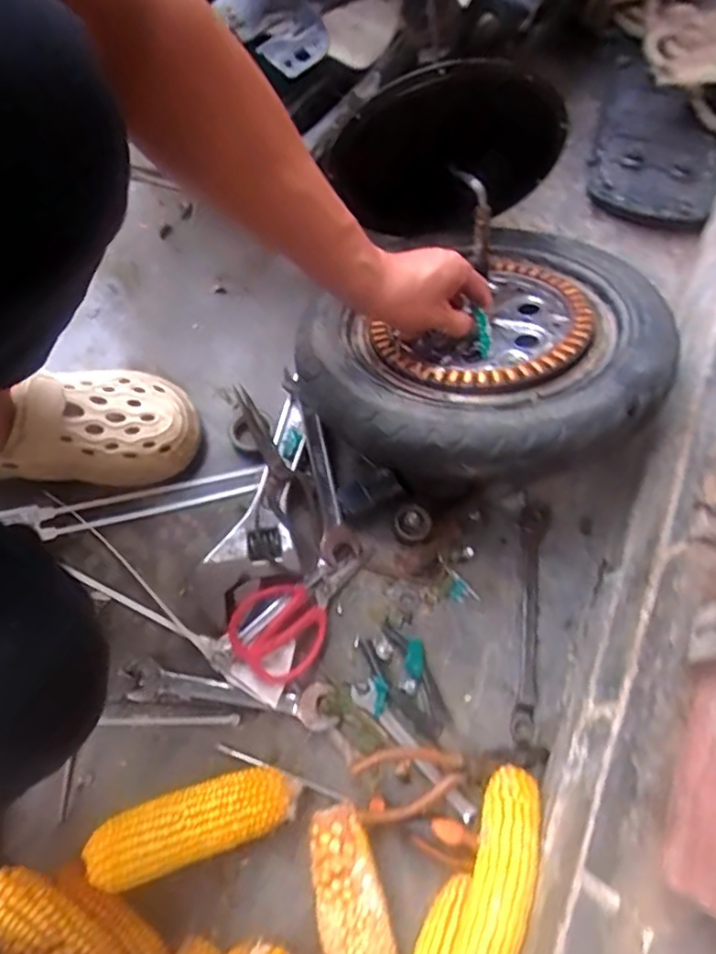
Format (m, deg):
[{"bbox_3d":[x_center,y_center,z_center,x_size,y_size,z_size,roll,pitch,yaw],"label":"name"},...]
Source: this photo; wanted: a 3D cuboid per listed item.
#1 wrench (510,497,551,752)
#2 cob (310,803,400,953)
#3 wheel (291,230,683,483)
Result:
[{"bbox_3d":[0.172,0.138,0.627,0.027,0.011,0.233,10,71,1],"label":"wrench"},{"bbox_3d":[-0.005,0.357,0.523,0.059,0.047,0.155,-12,72,-7],"label":"cob"},{"bbox_3d":[0.122,-0.120,0.621,0.336,0.095,0.346,24,53,26],"label":"wheel"}]

